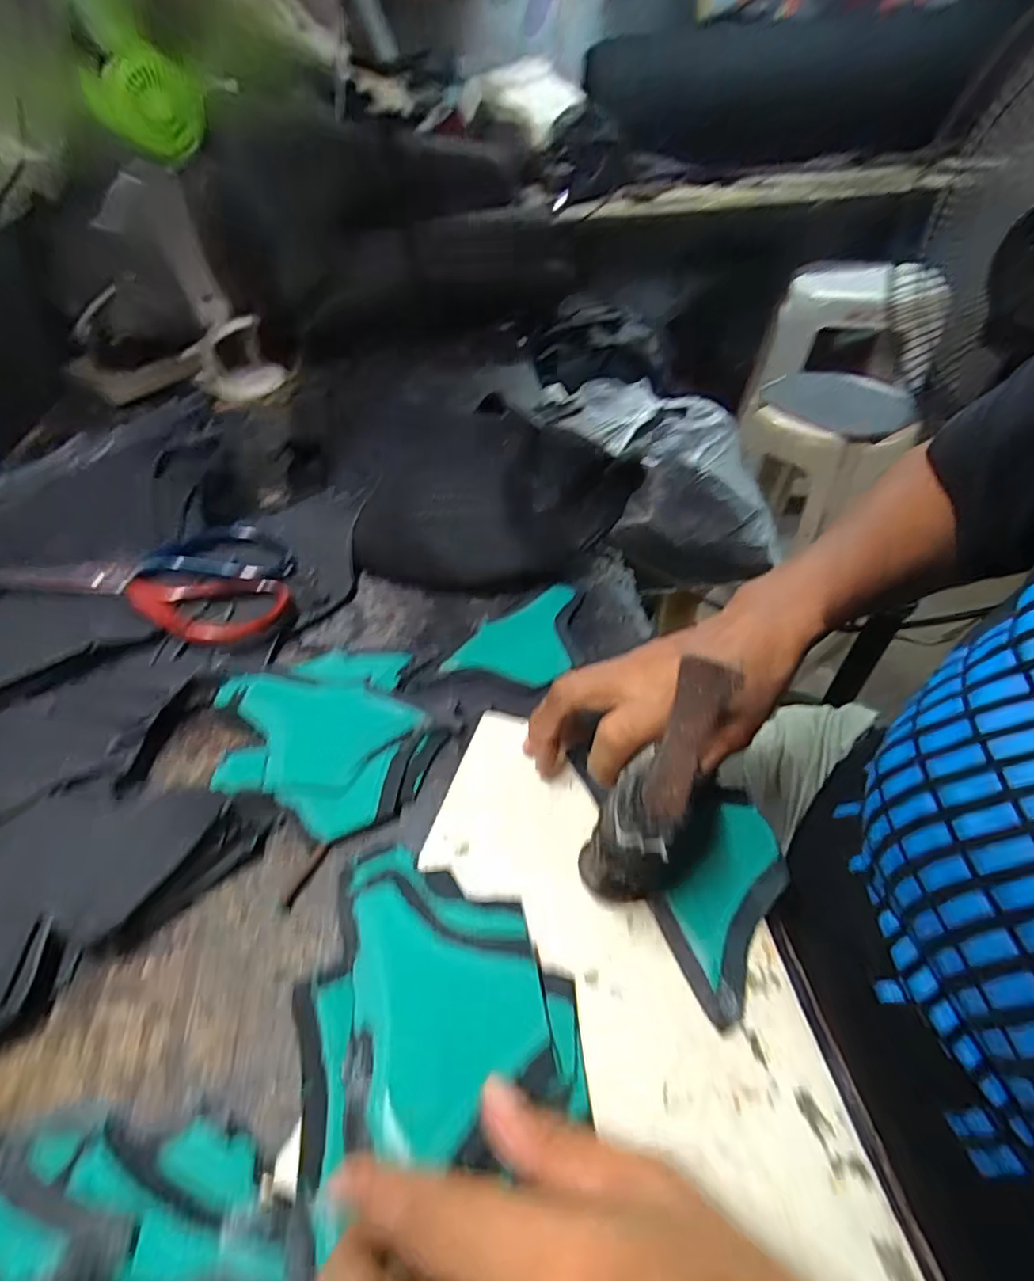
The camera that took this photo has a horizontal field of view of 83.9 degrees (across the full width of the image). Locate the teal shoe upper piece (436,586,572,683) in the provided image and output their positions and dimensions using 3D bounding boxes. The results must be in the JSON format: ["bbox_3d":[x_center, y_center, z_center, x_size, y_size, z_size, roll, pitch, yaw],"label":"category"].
[{"bbox_3d":[0.001,-0.011,0.424,0.080,0.005,0.098,9,49,11],"label":"teal shoe upper piece"}]

